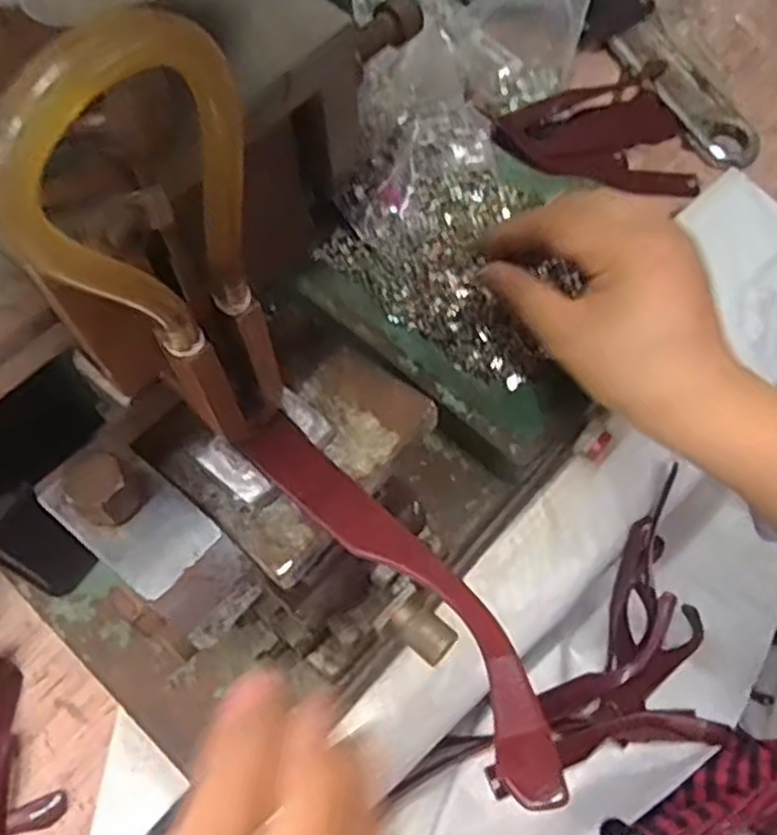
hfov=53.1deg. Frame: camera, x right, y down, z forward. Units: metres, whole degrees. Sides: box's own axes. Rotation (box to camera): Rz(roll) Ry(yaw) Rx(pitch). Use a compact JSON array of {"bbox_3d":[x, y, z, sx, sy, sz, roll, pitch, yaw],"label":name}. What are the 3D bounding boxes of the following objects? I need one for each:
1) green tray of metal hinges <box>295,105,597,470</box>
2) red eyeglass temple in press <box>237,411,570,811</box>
[{"bbox_3d":[0.054,-0.081,0.419,0.175,0.029,0.153,41,71,17],"label":"green tray of metal hinges"},{"bbox_3d":[0.003,0.043,0.215,0.024,0.011,0.136,-34,52,-15],"label":"red eyeglass temple in press"}]

